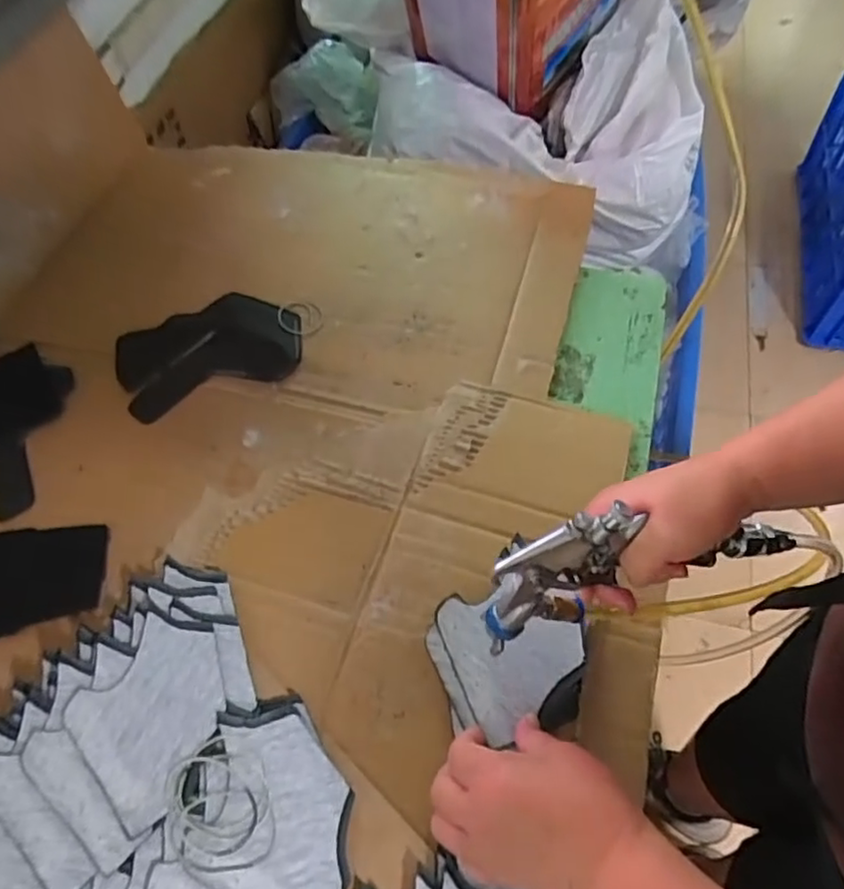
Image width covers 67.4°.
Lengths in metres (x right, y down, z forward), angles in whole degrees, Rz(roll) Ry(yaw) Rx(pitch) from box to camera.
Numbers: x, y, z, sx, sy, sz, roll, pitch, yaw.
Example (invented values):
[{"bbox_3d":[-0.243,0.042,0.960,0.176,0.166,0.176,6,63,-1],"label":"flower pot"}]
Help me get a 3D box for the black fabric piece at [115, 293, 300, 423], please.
[{"bbox_3d":[-0.223,-0.101,0.659,0.184,0.008,0.127,-22,61,-9],"label":"black fabric piece"}]

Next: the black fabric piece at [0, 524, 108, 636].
[{"bbox_3d":[-0.338,0.115,0.550,0.121,0.007,0.094,-11,60,-3],"label":"black fabric piece"}]

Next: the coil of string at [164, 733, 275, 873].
[{"bbox_3d":[-0.136,0.240,0.424,0.064,0.013,0.081,-16,60,-6],"label":"coil of string"}]

